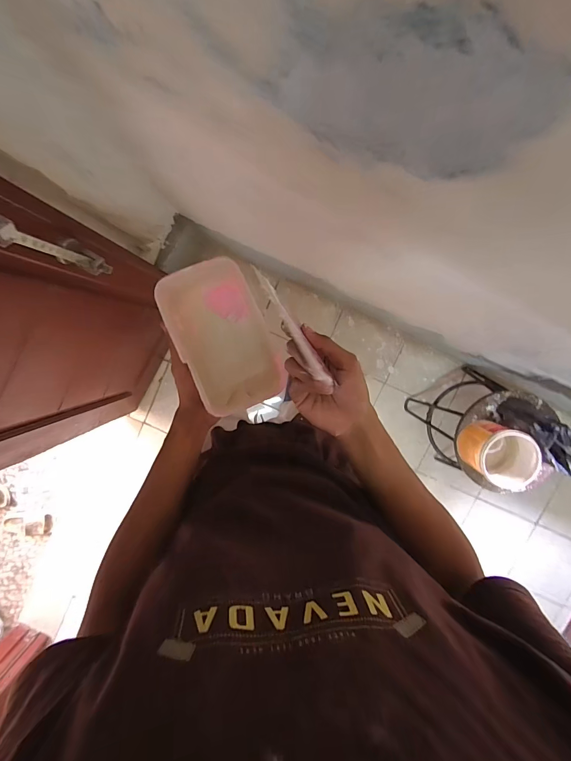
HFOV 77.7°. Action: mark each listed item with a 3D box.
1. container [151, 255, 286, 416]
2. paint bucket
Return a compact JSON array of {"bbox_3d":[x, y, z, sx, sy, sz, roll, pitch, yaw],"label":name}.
[{"bbox_3d":[-0.077,-0.053,0.472,0.107,0.093,0.189,-25,95,3],"label":"container"},{"bbox_3d":[0.604,0.207,1.012,0.163,0.143,0.150,0,96,1],"label":"paint bucket"}]

